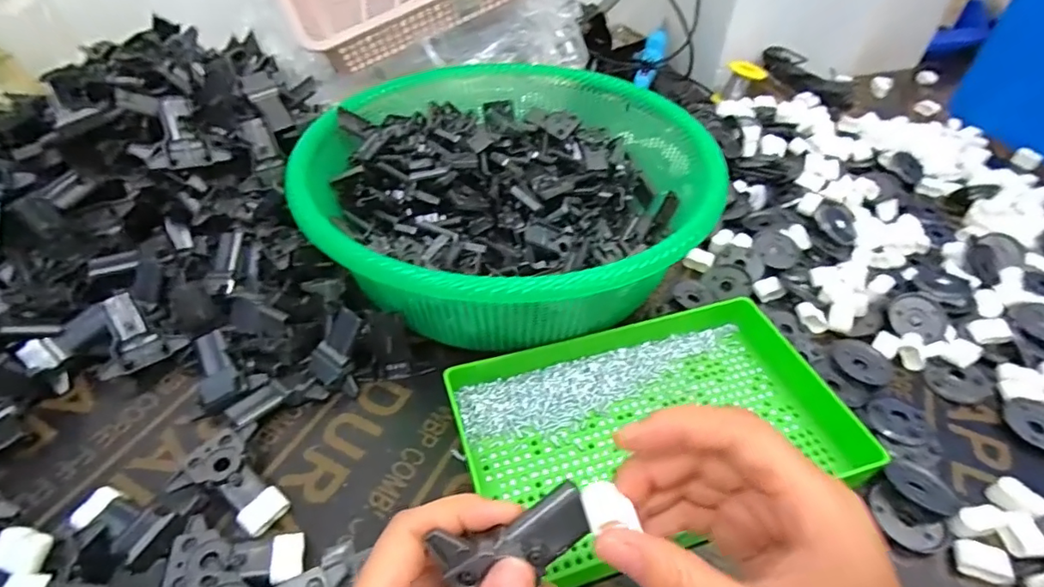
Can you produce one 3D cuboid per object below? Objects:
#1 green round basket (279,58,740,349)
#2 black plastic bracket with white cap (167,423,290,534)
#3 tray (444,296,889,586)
[{"bbox_3d":[-0.012,-0.098,0.456,0.341,0.103,0.352,19,48,18],"label":"green round basket"},{"bbox_3d":[-0.176,0.116,0.323,0.068,0.014,0.049,42,57,13],"label":"black plastic bracket with white cap"},{"bbox_3d":[0.083,0.081,0.352,0.241,0.031,0.155,-13,46,-14],"label":"tray"}]

